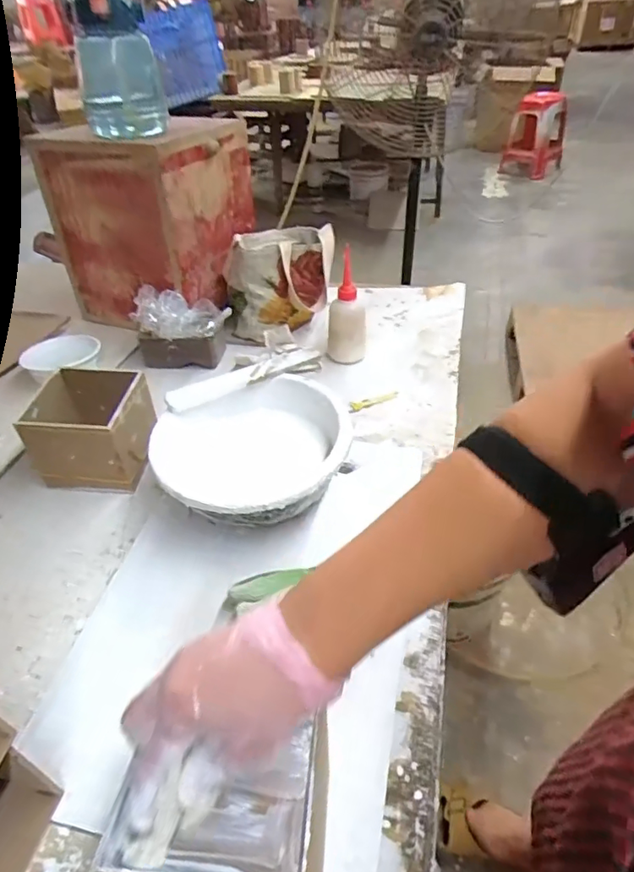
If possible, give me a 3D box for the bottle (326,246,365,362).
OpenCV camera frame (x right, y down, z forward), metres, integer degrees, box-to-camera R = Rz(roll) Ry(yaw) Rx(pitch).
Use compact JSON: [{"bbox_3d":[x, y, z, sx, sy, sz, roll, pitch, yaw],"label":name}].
[{"bbox_3d":[0.046,-0.195,0.829,0.059,0.166,0.066,1,41,5],"label":"bottle"}]

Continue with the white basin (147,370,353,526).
[{"bbox_3d":[-0.063,0.035,0.609,0.222,0.089,0.193,-21,44,-19],"label":"white basin"}]

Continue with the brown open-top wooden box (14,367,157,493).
[{"bbox_3d":[-0.271,-0.007,0.654,0.119,0.103,0.114,2,41,6],"label":"brown open-top wooden box"}]

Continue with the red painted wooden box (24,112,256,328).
[{"bbox_3d":[-0.282,-0.388,0.933,0.259,0.286,0.264,15,44,20],"label":"red painted wooden box"}]

